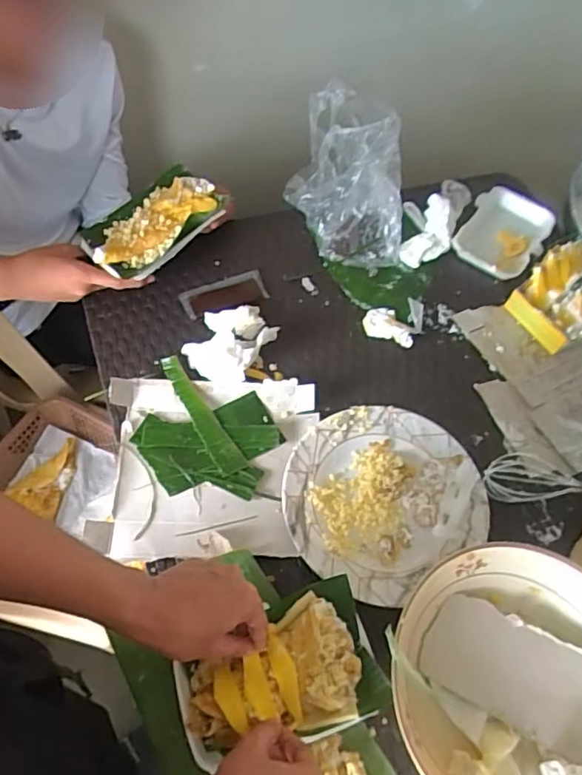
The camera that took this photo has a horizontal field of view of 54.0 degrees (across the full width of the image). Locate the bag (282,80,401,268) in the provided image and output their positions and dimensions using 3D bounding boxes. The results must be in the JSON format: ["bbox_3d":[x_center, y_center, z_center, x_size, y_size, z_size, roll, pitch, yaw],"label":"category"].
[{"bbox_3d":[0.089,-0.319,0.835,0.172,0.128,0.237,11,59,1],"label":"bag"}]

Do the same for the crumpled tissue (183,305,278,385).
[{"bbox_3d":[-0.078,-0.064,0.723,0.098,0.036,0.122,30,61,13],"label":"crumpled tissue"}]

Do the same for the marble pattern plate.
[{"bbox_3d":[0.100,0.117,0.638,0.219,0.019,0.196,-30,66,-21],"label":"marble pattern plate"}]

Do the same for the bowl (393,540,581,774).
[{"bbox_3d":[0.212,0.276,0.526,0.234,0.058,0.232,2,59,-4],"label":"bowl"}]

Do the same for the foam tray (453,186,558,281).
[{"bbox_3d":[0.328,-0.245,0.864,0.114,0.027,0.194,28,60,12],"label":"foam tray"}]

